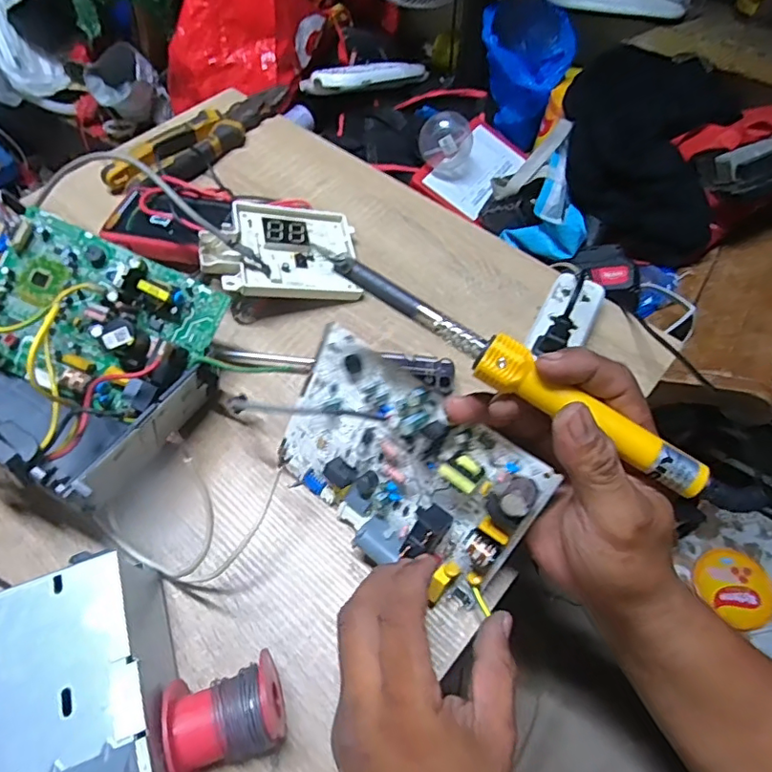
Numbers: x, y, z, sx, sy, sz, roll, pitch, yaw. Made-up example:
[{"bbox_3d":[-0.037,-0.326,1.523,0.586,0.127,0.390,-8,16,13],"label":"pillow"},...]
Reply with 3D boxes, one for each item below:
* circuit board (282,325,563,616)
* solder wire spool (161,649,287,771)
[{"bbox_3d":[0.004,0.053,0.337,0.170,0.114,0.024,35,25,20],"label":"circuit board"},{"bbox_3d":[-0.085,0.182,0.292,0.057,0.051,0.049,-16,60,-10],"label":"solder wire spool"}]

